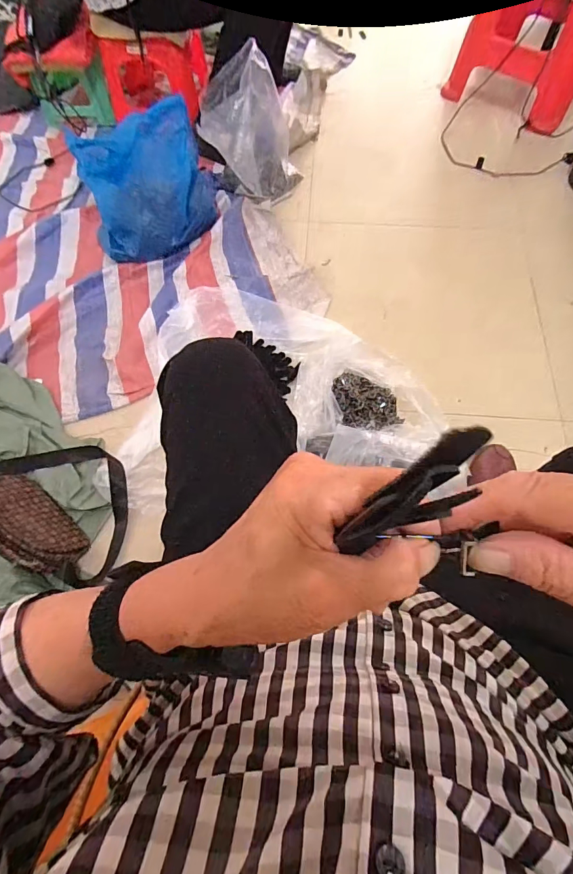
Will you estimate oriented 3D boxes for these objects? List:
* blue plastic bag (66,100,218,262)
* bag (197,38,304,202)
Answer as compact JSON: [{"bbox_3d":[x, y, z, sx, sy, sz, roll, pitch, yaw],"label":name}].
[{"bbox_3d":[-0.345,-0.625,1.028,0.319,0.232,0.268,-18,66,-7],"label":"blue plastic bag"},{"bbox_3d":[-0.106,-0.814,1.082,0.226,0.285,0.168,33,71,15],"label":"bag"}]

